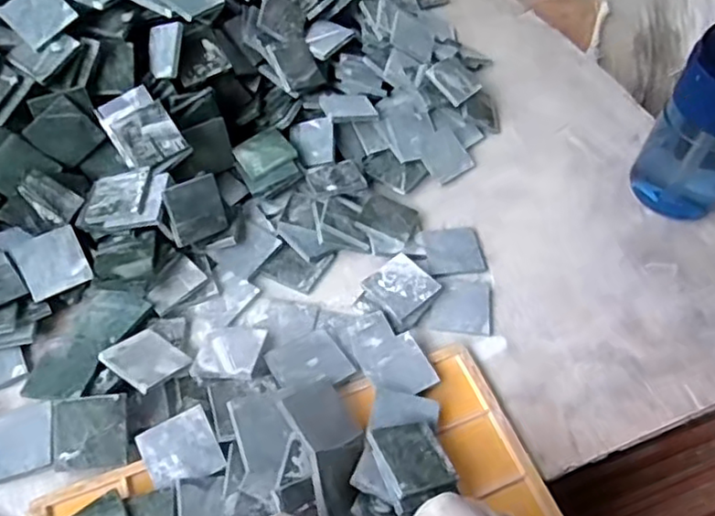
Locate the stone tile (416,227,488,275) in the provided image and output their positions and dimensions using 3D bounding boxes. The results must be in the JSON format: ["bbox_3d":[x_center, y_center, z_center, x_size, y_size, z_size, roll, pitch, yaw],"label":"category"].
[{"bbox_3d":[0.082,-0.009,0.573,0.055,0.009,0.053,-4,52,-7],"label":"stone tile"}]

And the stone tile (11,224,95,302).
[{"bbox_3d":[-0.241,0.004,0.514,0.048,0.005,0.048,-25,89,-16],"label":"stone tile"}]

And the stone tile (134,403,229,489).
[{"bbox_3d":[-0.121,0.131,0.444,0.048,0.004,0.049,-23,57,-20],"label":"stone tile"}]

